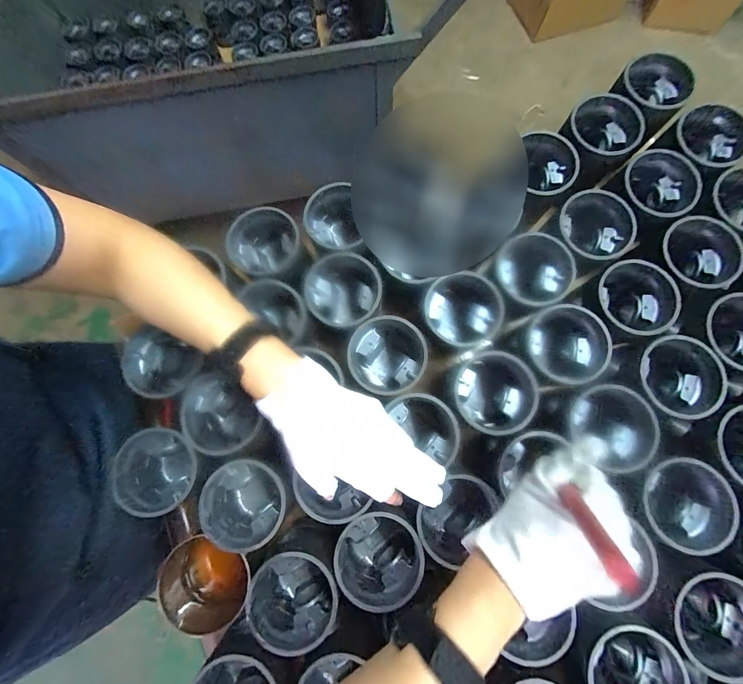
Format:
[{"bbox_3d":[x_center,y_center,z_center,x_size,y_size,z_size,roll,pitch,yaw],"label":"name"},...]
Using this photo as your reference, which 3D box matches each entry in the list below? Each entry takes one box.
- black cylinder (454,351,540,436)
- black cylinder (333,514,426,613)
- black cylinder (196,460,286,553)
[{"bbox_3d":[0.138,0.061,0.377,0.076,0.073,0.080,0,78,1],"label":"black cylinder"},{"bbox_3d":[0.006,0.227,0.353,0.083,0.083,0.080,0,78,1],"label":"black cylinder"},{"bbox_3d":[-0.133,0.173,0.358,0.089,0.078,0.082,0,78,1],"label":"black cylinder"}]

